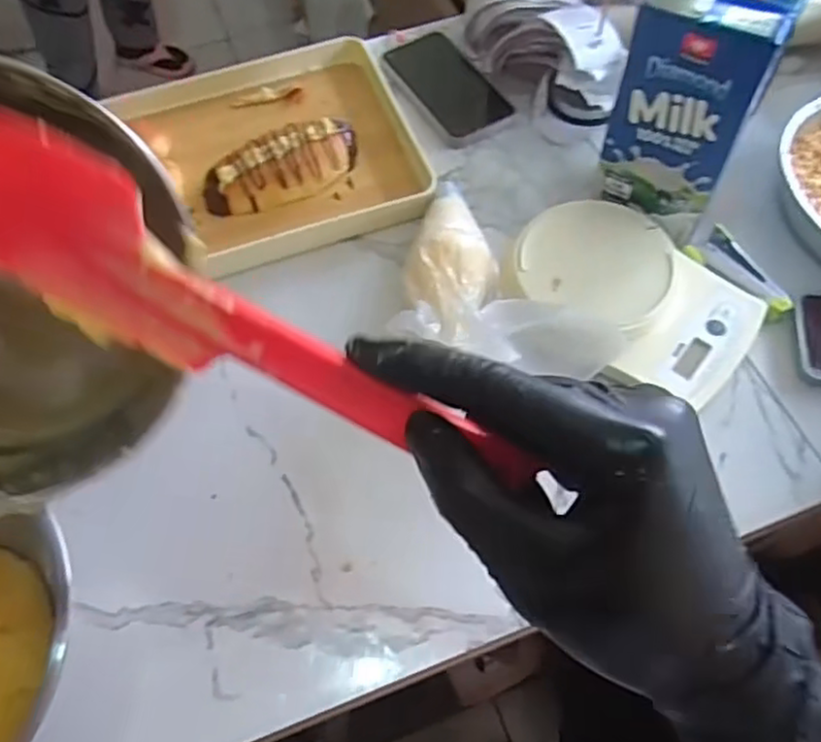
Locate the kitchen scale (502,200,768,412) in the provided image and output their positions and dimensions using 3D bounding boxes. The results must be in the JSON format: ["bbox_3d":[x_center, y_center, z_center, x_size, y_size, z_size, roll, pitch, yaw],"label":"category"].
[{"bbox_3d":[0.168,-0.056,0.545,0.188,0.042,0.140,39,69,20],"label":"kitchen scale"}]

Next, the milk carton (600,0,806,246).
[{"bbox_3d":[0.205,-0.188,0.524,0.092,0.205,0.064,30,66,17],"label":"milk carton"}]

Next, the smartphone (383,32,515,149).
[{"bbox_3d":[0.036,-0.282,0.690,0.080,0.012,0.138,-29,64,-13],"label":"smartphone"}]

